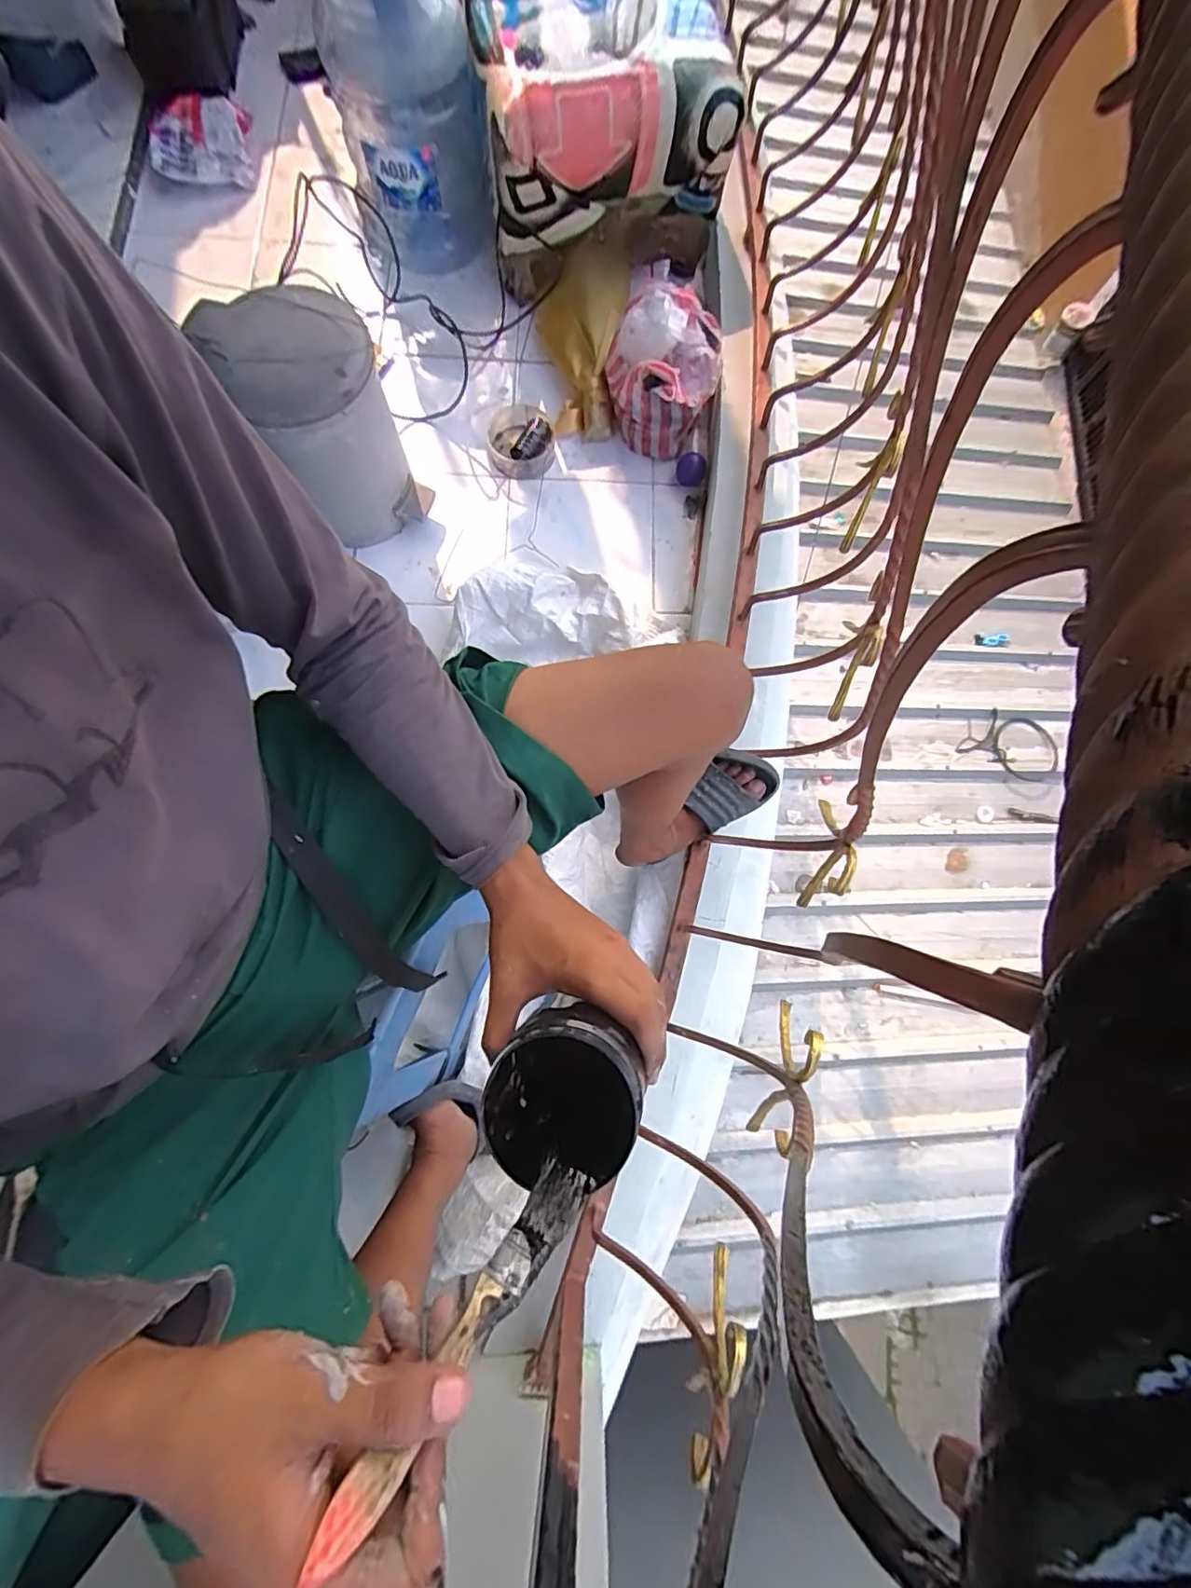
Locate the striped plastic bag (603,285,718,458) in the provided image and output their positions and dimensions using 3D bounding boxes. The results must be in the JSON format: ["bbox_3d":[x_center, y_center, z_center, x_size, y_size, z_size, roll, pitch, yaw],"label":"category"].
[{"bbox_3d":[0.130,-0.840,1.159,0.210,0.236,0.219,2,78,0],"label":"striped plastic bag"}]

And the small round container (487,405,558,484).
[{"bbox_3d":[-0.156,-0.741,1.202,0.143,0.077,0.160,2,78,0],"label":"small round container"}]

